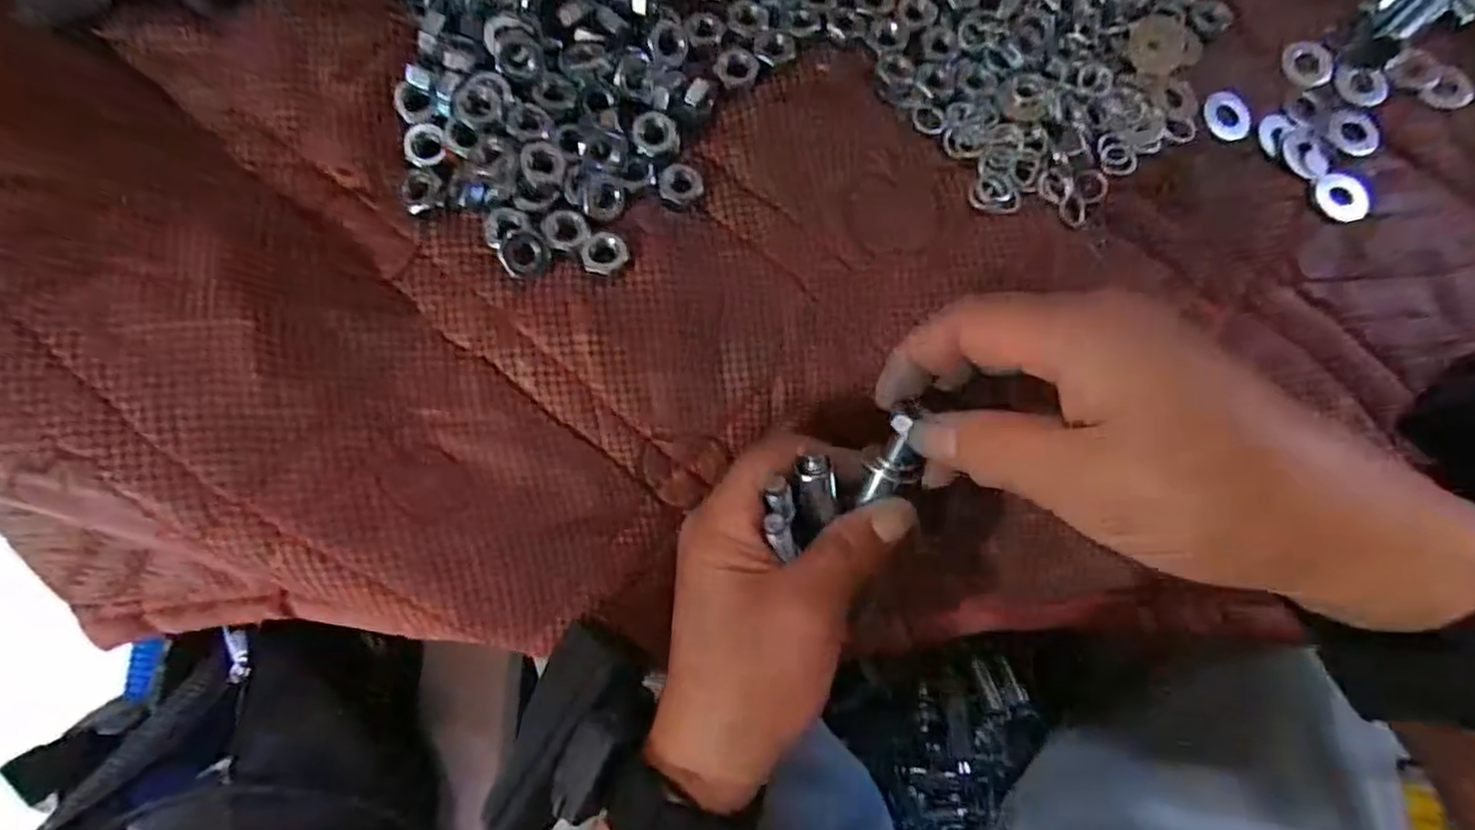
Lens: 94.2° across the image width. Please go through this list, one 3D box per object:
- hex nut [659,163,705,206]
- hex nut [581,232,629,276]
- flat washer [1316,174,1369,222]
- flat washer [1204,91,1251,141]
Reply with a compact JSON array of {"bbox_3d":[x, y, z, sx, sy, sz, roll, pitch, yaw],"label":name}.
[{"bbox_3d":[-0.021,-0.087,0.259,0.016,0.004,0.016,2,80,-2],"label":"hex nut"},{"bbox_3d":[-0.048,-0.058,0.247,0.016,0.006,0.015,-37,83,-8],"label":"hex nut"},{"bbox_3d":[0.241,-0.087,0.273,0.018,0.004,0.021,-26,82,-6],"label":"flat washer"},{"bbox_3d":[0.200,-0.122,0.279,0.020,0.004,0.016,44,81,5],"label":"flat washer"}]

